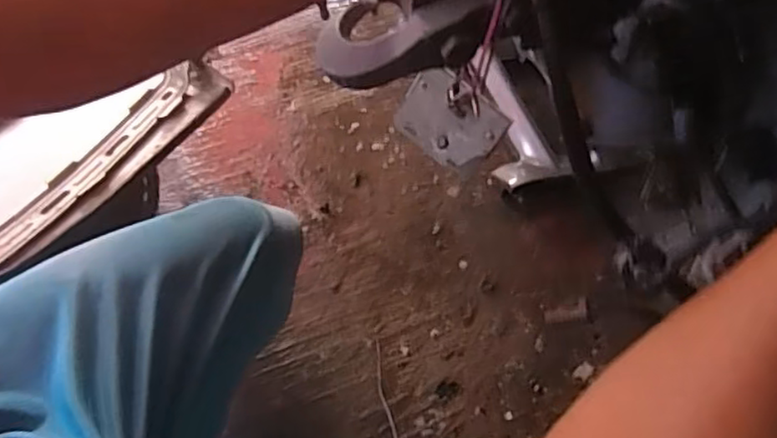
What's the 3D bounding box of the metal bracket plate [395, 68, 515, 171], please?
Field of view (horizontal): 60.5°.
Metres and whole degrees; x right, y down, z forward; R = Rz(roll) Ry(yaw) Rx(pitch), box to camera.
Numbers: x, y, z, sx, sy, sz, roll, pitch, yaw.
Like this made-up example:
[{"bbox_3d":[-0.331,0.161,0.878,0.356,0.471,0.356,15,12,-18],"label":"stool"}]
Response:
[{"bbox_3d":[0.068,-0.111,0.761,0.117,0.084,0.014,37,23,10],"label":"metal bracket plate"}]

